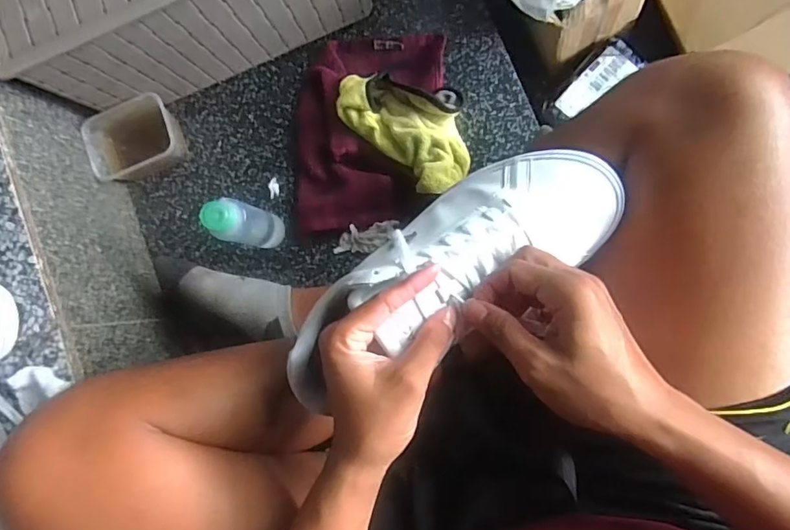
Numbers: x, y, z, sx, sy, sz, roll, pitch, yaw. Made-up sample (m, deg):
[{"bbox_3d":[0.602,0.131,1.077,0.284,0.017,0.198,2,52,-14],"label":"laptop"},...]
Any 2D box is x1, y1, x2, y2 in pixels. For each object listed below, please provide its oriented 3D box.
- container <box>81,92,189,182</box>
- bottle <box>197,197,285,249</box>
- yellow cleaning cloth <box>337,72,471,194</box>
[{"bbox_3d":[-0.311,-0.151,0.627,0.104,0.058,0.083,-22,85,6],"label":"container"},{"bbox_3d":[-0.161,-0.043,0.561,0.035,0.137,0.042,13,89,8],"label":"bottle"},{"bbox_3d":[0.021,-0.164,0.584,0.179,0.062,0.111,44,93,8],"label":"yellow cleaning cloth"}]

